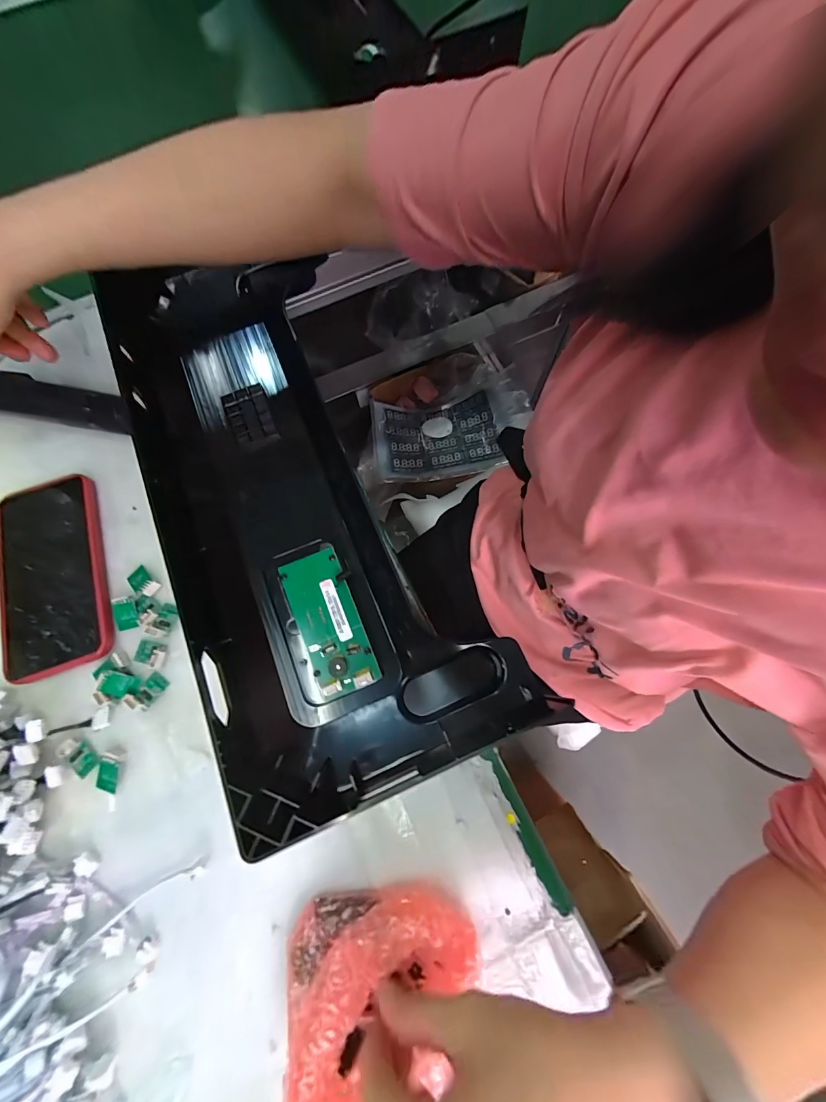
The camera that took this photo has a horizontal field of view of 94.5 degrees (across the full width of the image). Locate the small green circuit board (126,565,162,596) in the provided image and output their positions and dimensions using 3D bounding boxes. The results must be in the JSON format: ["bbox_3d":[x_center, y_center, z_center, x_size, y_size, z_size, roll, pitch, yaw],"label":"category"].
[{"bbox_3d":[-0.224,0.025,0.315,0.029,0.004,0.016,36,79,11],"label":"small green circuit board"}]

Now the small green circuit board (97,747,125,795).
[{"bbox_3d":[-0.222,0.160,0.280,0.015,0.005,0.029,6,75,4],"label":"small green circuit board"}]

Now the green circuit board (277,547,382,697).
[{"bbox_3d":[-0.066,0.053,0.296,0.047,0.011,0.109,-23,75,-4],"label":"green circuit board"}]

